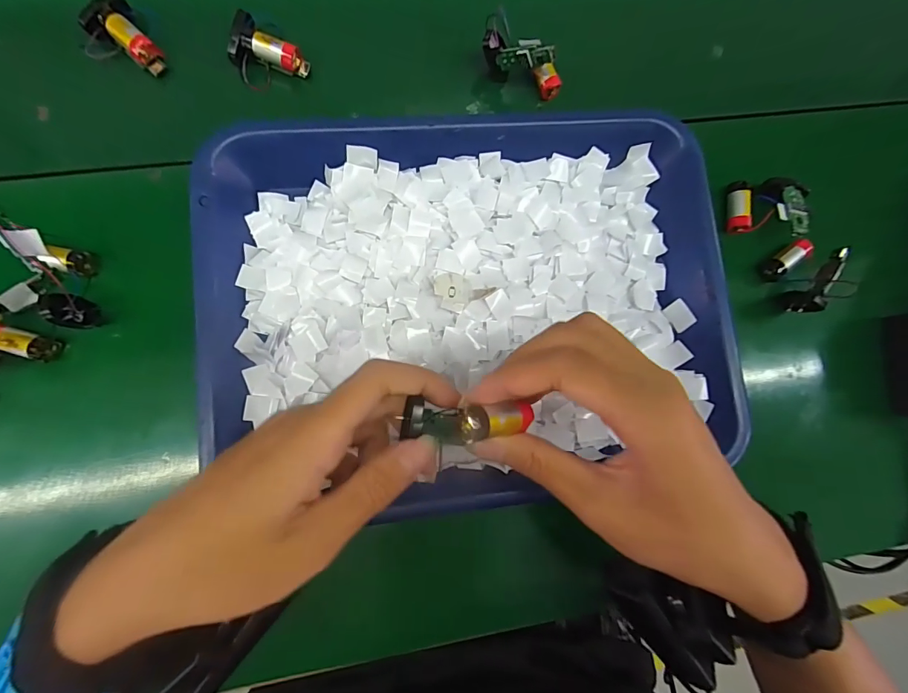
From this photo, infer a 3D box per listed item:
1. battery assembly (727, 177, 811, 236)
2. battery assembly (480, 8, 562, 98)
[{"bbox_3d":[0.237,-0.104,0.307,0.056,0.028,0.047,12,85,-5],"label":"battery assembly"},{"bbox_3d":[0.051,-0.207,0.300,0.064,0.043,0.018,19,84,-4],"label":"battery assembly"}]

